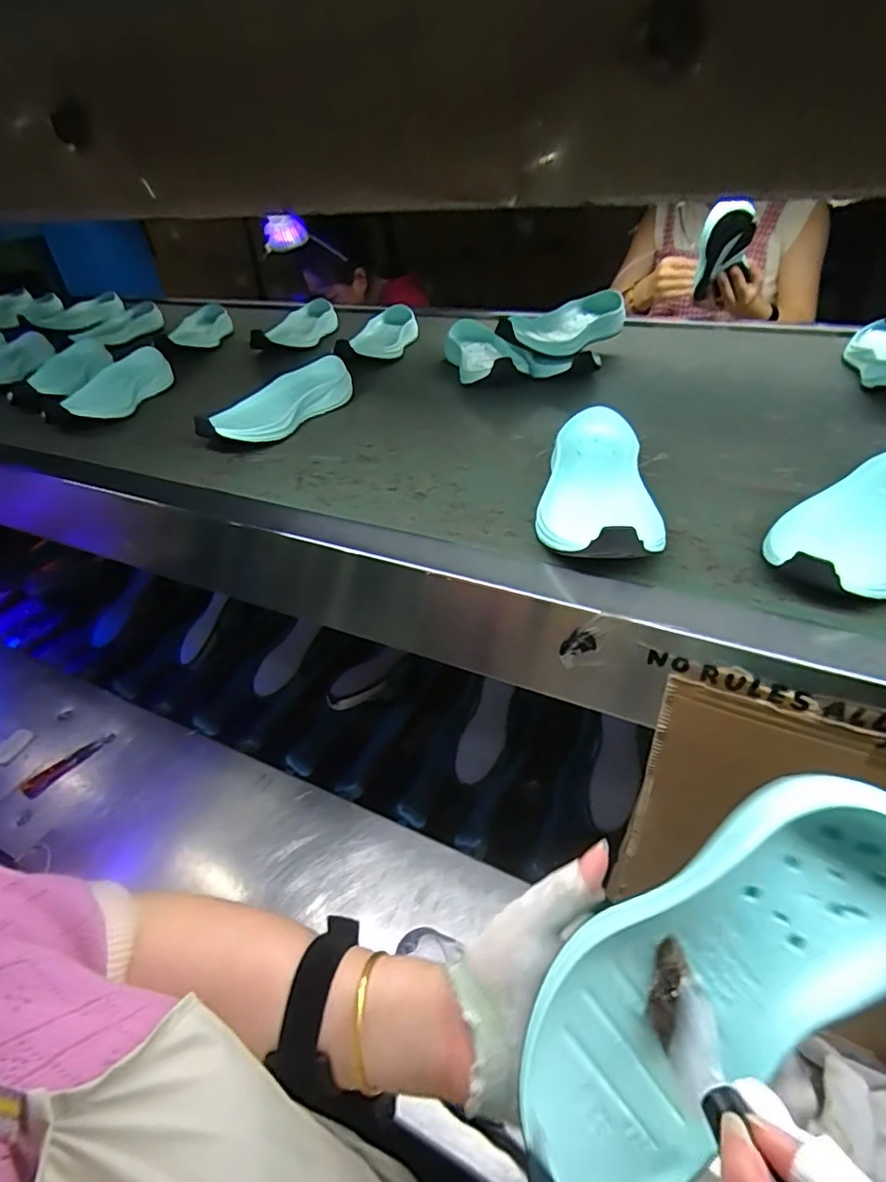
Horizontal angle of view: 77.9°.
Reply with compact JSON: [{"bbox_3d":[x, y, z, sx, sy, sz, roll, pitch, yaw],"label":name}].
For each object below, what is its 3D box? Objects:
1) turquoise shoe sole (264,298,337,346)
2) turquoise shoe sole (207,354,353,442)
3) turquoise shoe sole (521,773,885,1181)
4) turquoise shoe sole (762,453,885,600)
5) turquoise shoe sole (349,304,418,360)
[{"bbox_3d":[-0.248,-0.467,0.963,0.081,0.049,0.154,11,40,8],"label":"turquoise shoe sole"},{"bbox_3d":[-0.190,-0.225,0.647,0.082,0.041,0.206,24,44,23],"label":"turquoise shoe sole"},{"bbox_3d":[0.119,0.169,0.241,0.213,0.032,0.085,-44,51,1],"label":"turquoise shoe sole"},{"bbox_3d":[0.309,-0.053,0.386,0.206,0.054,0.087,-23,47,-29],"label":"turquoise shoe sole"},{"bbox_3d":[-0.093,-0.412,0.880,0.077,0.053,0.154,11,40,8],"label":"turquoise shoe sole"}]

